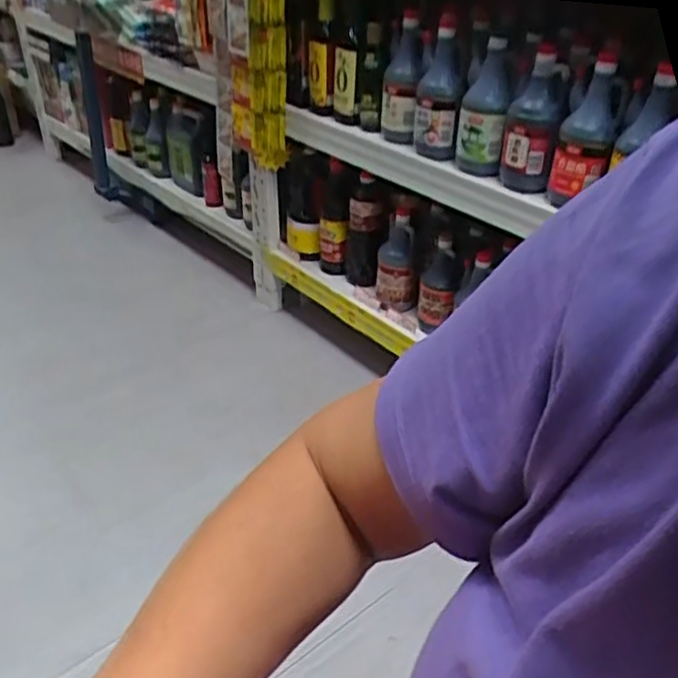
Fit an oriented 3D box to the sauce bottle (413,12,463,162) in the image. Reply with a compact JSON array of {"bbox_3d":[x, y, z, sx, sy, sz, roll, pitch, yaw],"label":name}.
[{"bbox_3d":[0.182,-0.437,1.224,0.089,0.223,0.081,1,35,-1],"label":"sauce bottle"}]

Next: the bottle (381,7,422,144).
[{"bbox_3d":[0.116,-0.479,1.294,0.065,0.223,0.089,4,35,3],"label":"bottle"}]

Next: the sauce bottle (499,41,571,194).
[{"bbox_3d":[0.311,-0.345,1.106,0.082,0.207,0.088,10,35,11],"label":"sauce bottle"}]

